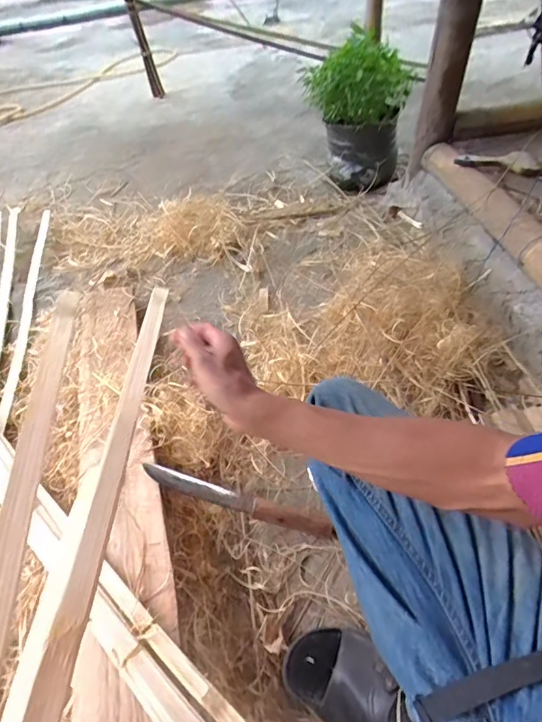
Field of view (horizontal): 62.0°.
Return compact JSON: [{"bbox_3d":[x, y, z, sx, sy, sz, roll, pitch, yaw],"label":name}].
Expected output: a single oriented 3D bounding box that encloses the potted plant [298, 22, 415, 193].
[{"bbox_3d":[0.291,-0.767,1.418,0.249,0.397,0.322,-29,50,-19],"label":"potted plant"}]

